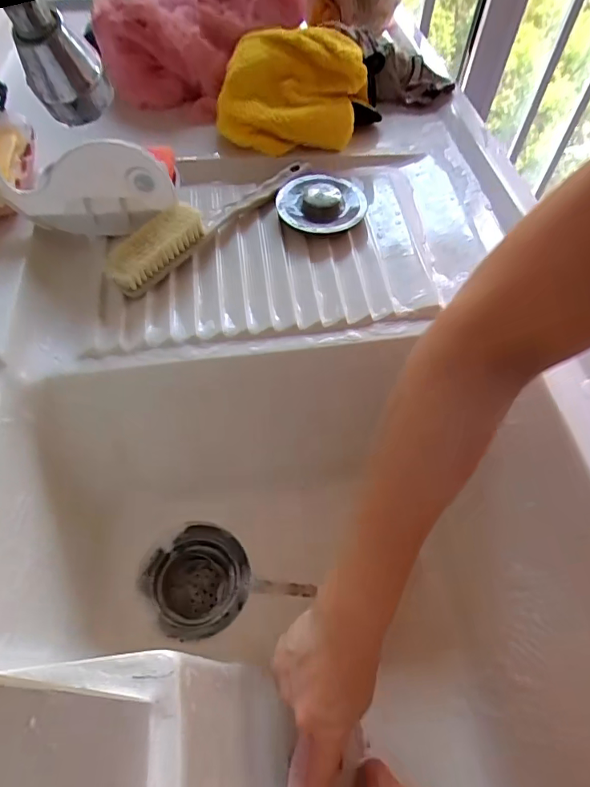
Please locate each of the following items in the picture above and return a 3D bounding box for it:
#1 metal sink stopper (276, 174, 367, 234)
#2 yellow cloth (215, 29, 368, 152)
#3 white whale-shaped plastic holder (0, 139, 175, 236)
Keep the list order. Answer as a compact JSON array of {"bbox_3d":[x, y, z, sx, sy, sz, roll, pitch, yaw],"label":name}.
[{"bbox_3d":[0.024,-0.179,0.445,0.081,0.019,0.079,1,54,-2],"label":"metal sink stopper"},{"bbox_3d":[0.000,-0.308,0.483,0.148,0.079,0.094,3,54,0],"label":"yellow cloth"},{"bbox_3d":[-0.174,-0.170,0.409,0.136,0.089,0.020,-2,54,-4],"label":"white whale-shaped plastic holder"}]

